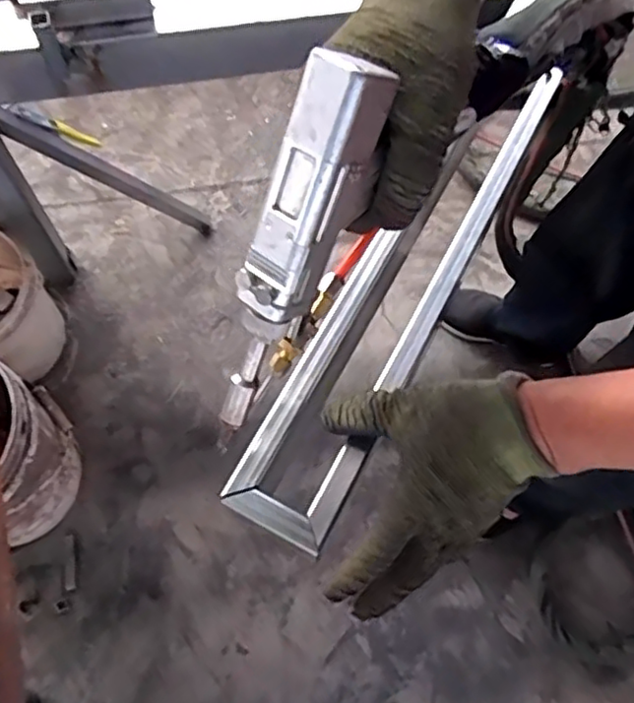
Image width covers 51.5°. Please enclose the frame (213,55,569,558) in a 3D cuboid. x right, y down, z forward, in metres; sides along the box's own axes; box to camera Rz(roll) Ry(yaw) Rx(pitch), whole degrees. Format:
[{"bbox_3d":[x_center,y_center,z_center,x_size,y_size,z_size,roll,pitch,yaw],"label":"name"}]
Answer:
[{"bbox_3d":[0.080,-0.060,0.527,0.090,0.019,0.451,30,71,16],"label":"frame"}]

